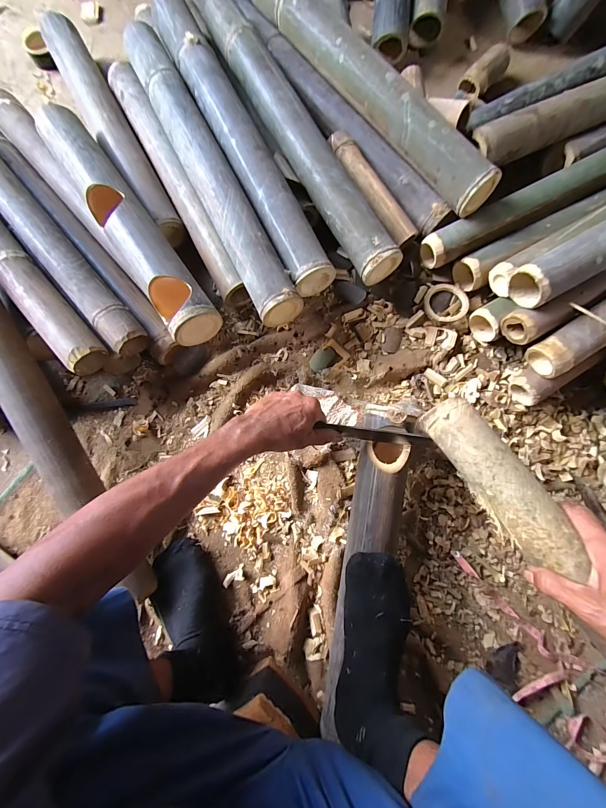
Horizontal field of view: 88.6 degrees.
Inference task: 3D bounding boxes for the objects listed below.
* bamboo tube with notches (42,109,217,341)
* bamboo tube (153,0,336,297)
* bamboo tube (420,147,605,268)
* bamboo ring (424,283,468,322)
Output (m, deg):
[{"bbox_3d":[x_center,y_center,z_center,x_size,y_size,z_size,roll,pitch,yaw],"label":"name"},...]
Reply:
[{"bbox_3d":[-0.304,-0.306,0.522,0.082,0.064,0.487,-36,84,-3],"label":"bamboo tube with notches"},{"bbox_3d":[-0.114,-0.468,0.553,0.083,0.066,0.607,-26,83,-2],"label":"bamboo tube"},{"bbox_3d":[0.520,-0.411,0.558,0.646,0.050,0.068,-26,83,-2],"label":"bamboo tube"},{"bbox_3d":[0.264,-0.189,0.581,0.077,0.019,0.076,0,83,3],"label":"bamboo ring"}]

